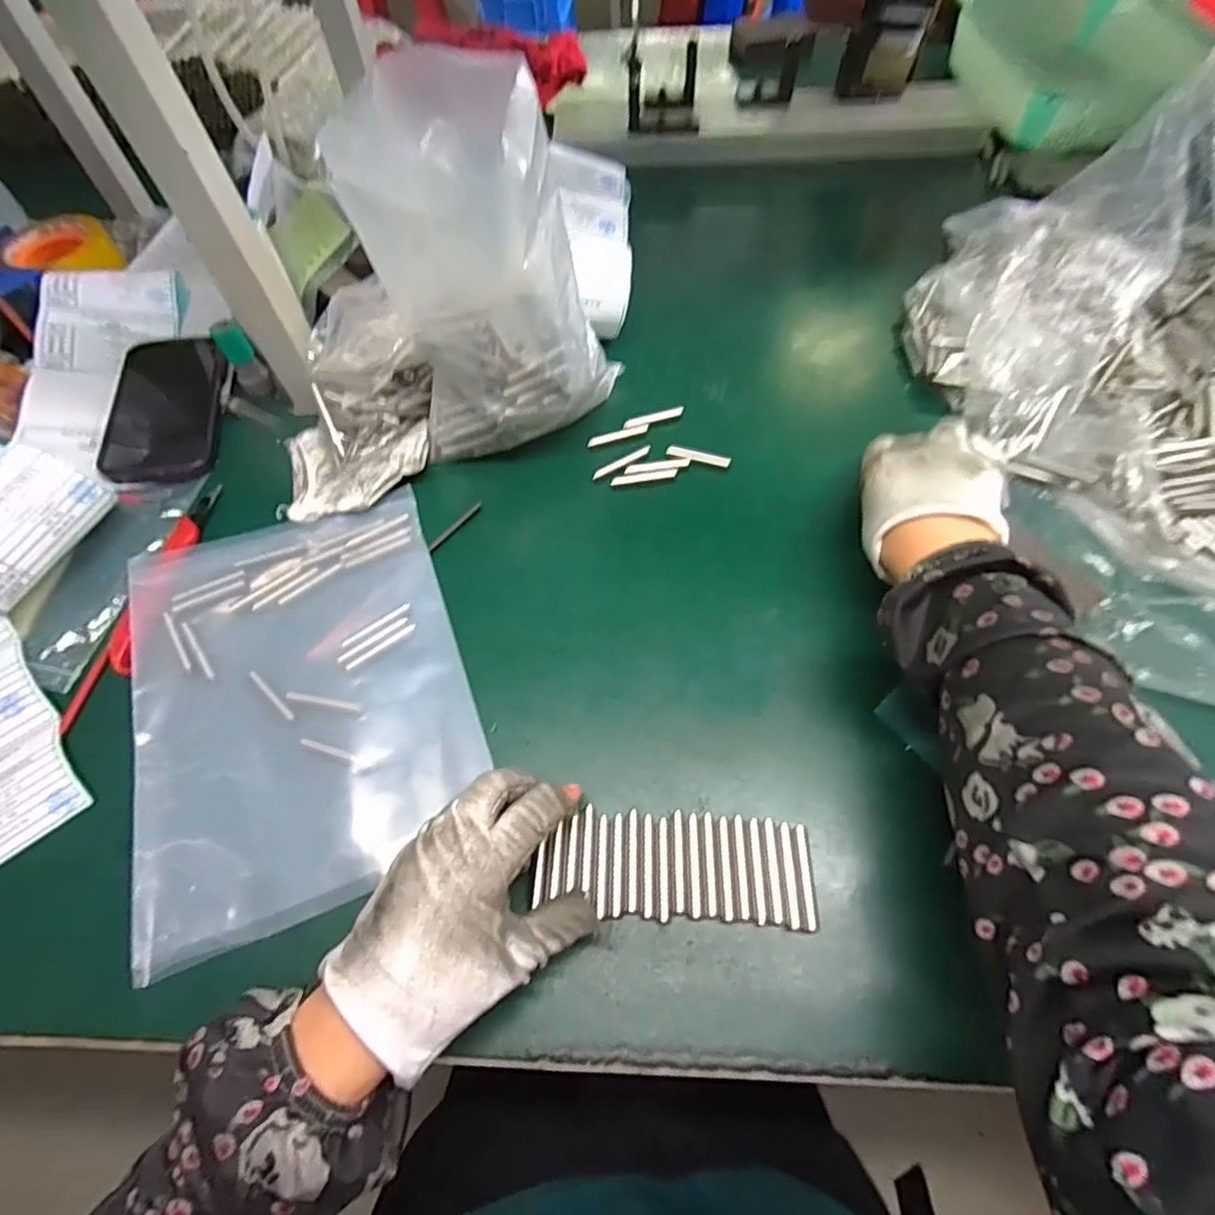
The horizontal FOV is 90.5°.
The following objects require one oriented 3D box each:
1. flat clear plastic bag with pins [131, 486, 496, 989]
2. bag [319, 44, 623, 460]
[{"bbox_3d":[-0.188,0.047,0.370,0.190,0.008,0.260,-19,61,-10],"label":"flat clear plastic bag with pins"},{"bbox_3d":[-0.074,-0.199,0.401,0.125,0.227,0.097,10,60,9],"label":"bag"}]

